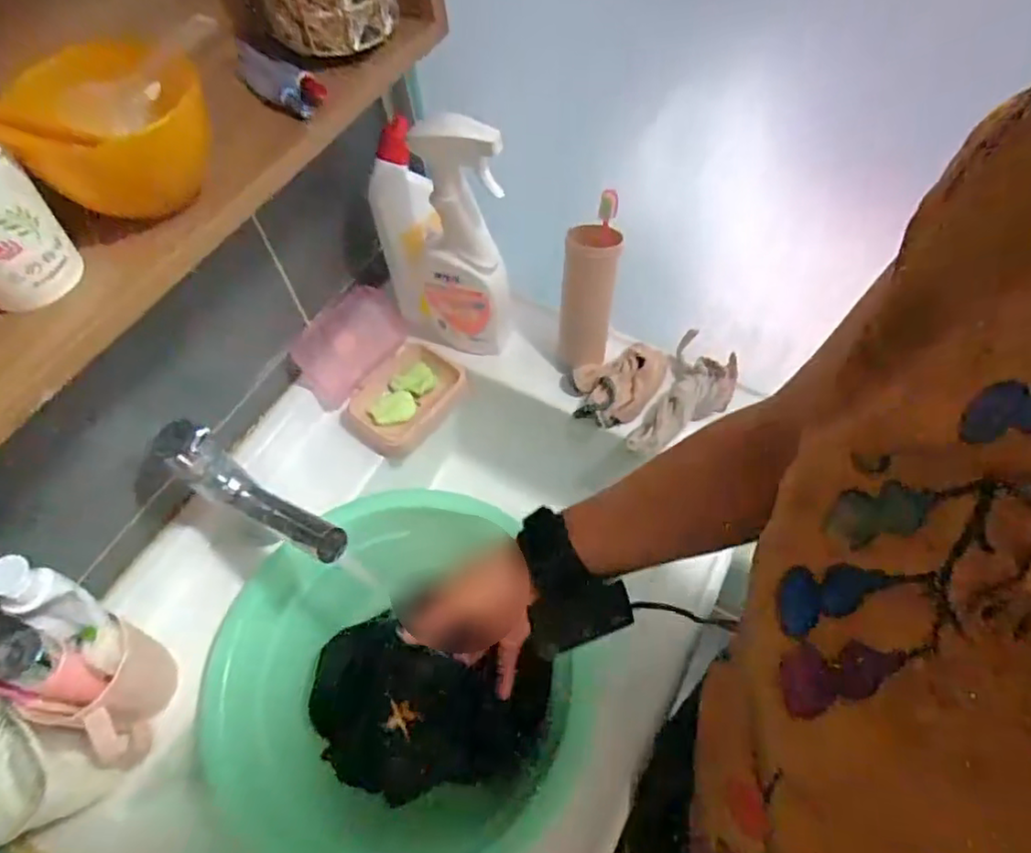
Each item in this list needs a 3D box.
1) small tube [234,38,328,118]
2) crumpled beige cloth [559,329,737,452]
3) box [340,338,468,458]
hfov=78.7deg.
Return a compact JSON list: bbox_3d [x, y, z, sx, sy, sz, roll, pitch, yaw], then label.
[{"bbox_3d":[-0.167,-0.247,0.442,0.075,0.019,0.033,29,65,18],"label":"small tube"},{"bbox_3d":[0.152,-0.052,0.689,0.174,0.038,0.131,-31,63,-15],"label":"crumpled beige cloth"},{"bbox_3d":[-0.128,-0.035,0.711,0.093,0.031,0.133,34,67,21],"label":"box"}]

